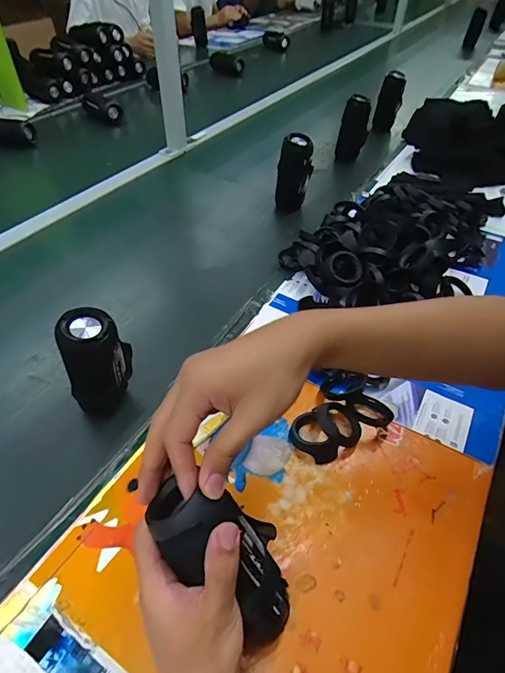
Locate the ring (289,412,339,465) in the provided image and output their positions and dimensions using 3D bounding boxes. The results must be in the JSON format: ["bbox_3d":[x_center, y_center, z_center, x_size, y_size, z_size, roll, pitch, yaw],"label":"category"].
[{"bbox_3d":[0.071,0.125,0.497,0.045,0.023,0.065,-21,51,-20],"label":"ring"}]

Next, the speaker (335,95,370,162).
[{"bbox_3d":[0.271,-0.546,1.097,0.078,0.181,0.055,10,47,7],"label":"speaker"}]

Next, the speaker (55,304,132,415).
[{"bbox_3d":[-0.192,0.031,0.503,0.052,0.136,0.069,12,48,9],"label":"speaker"}]

